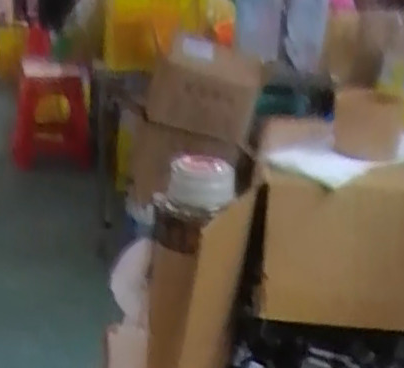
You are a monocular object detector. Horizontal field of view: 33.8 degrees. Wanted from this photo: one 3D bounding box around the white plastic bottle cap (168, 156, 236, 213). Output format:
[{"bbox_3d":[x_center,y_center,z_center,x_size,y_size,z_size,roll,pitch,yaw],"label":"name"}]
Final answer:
[{"bbox_3d":[-0.001,-0.002,0.562,0.053,0.037,0.042,2,20,-6],"label":"white plastic bottle cap"}]

